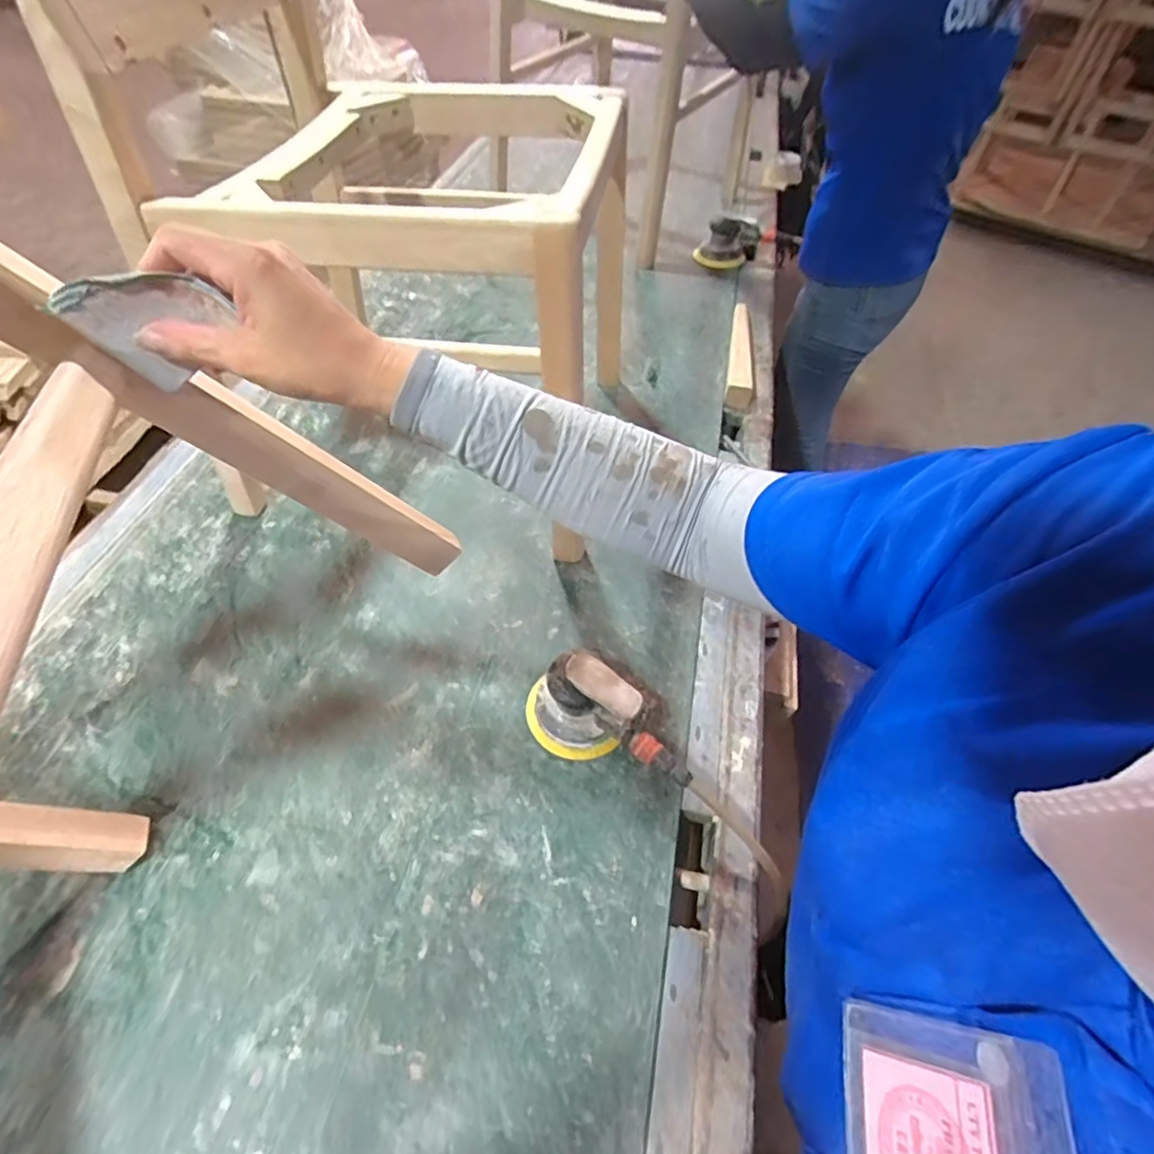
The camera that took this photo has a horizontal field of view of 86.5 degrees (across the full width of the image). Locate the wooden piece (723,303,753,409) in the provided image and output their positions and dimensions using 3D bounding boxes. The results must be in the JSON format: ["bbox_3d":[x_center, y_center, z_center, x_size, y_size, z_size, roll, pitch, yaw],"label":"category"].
[{"bbox_3d":[0.316,-0.433,1.174,0.043,0.035,0.321,11,51,5],"label":"wooden piece"}]

